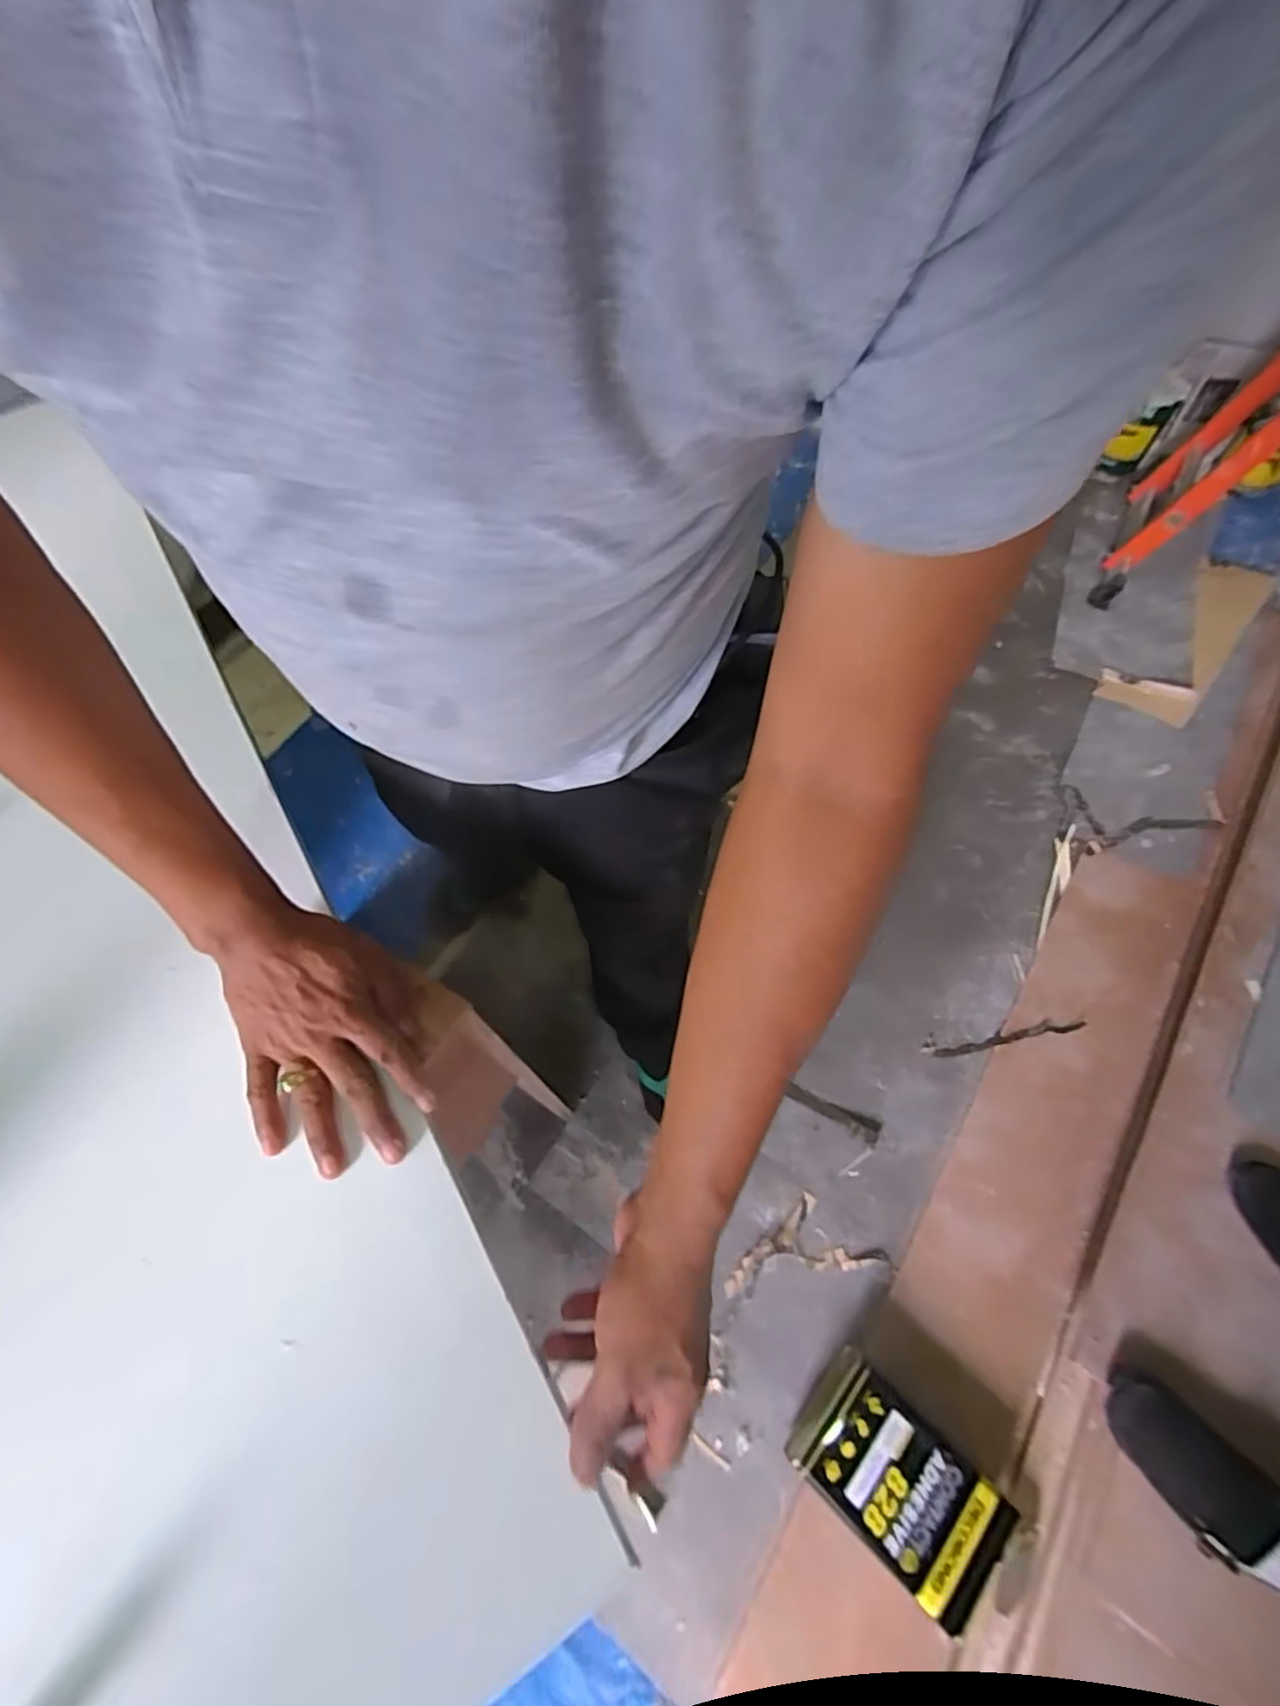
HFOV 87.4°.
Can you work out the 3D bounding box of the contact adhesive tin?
[{"bbox_3d":[0.350,0.856,0.913,0.248,0.088,0.167,39,69,19],"label":"contact adhesive tin"}]

